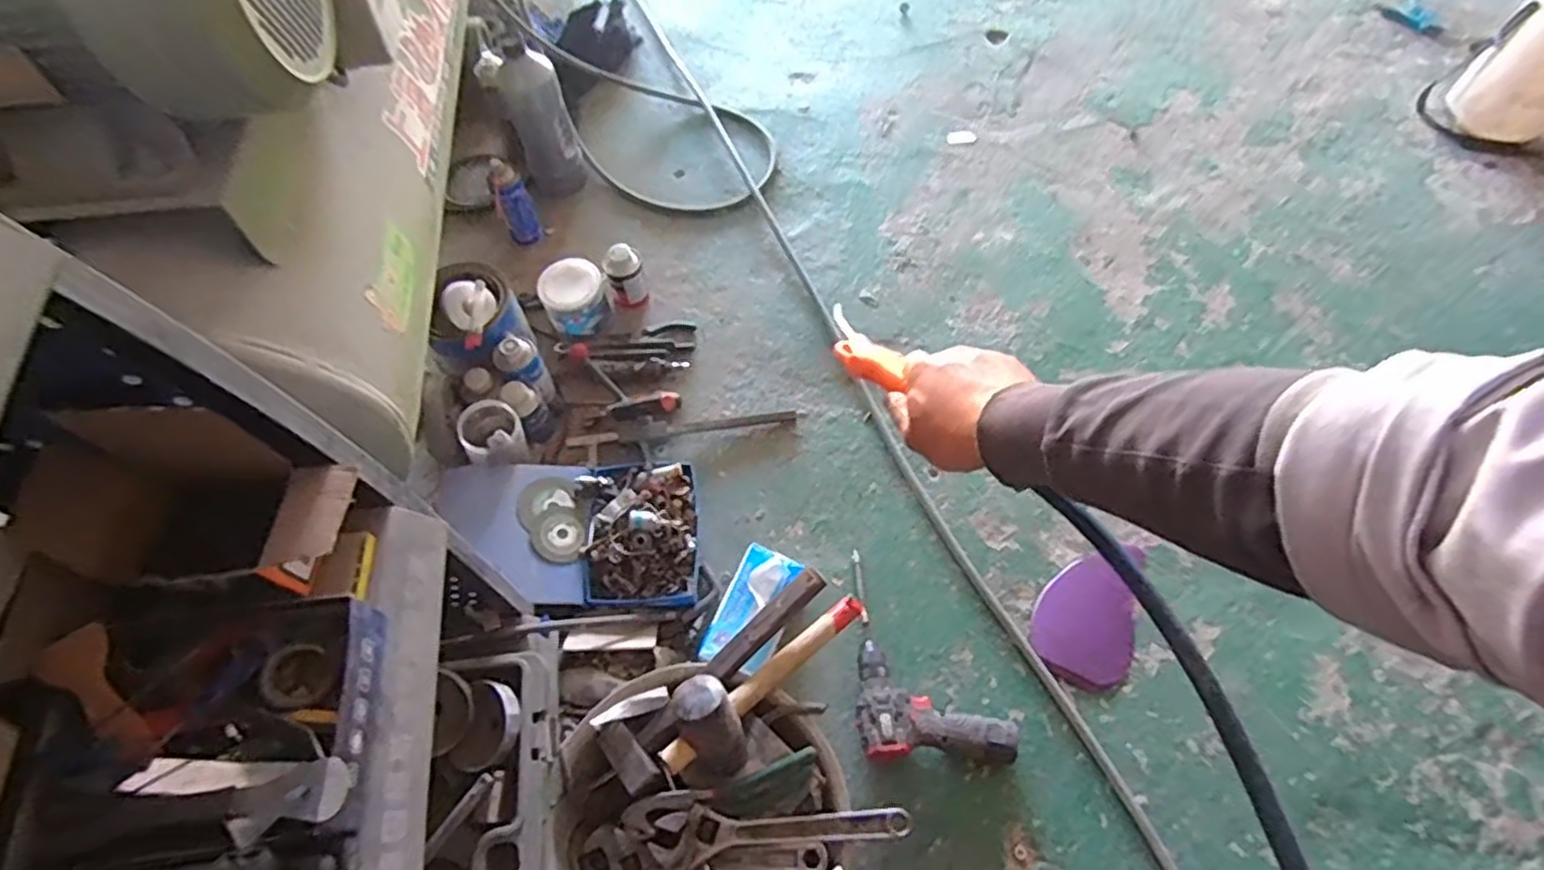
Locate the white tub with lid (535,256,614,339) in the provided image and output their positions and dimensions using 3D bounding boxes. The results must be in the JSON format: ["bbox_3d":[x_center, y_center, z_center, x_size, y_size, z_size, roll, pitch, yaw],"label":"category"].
[{"bbox_3d":[-0.331,-0.229,1.262,0.112,0.081,0.116,-1,62,2],"label":"white tub with lid"}]

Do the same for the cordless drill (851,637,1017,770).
[{"bbox_3d":[0.215,0.353,0.978,0.206,0.062,0.156,0,62,2],"label":"cordless drill"}]

